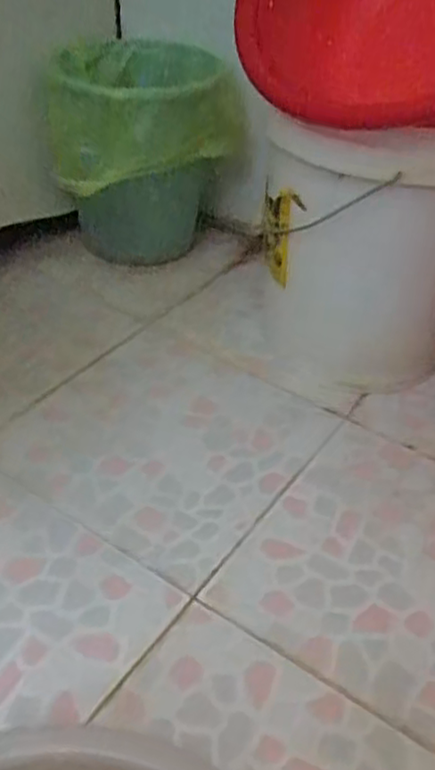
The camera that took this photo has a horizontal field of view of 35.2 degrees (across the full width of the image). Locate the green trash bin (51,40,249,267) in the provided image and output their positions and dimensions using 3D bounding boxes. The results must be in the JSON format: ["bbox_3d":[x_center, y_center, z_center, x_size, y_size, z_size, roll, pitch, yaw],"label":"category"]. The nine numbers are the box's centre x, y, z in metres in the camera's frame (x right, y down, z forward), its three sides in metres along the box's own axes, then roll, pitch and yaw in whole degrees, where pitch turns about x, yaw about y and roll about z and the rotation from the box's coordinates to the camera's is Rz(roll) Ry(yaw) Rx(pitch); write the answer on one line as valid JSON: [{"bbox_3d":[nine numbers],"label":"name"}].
[{"bbox_3d":[-0.123,-0.348,1.041,0.235,0.294,0.228,-12,41,-19],"label":"green trash bin"}]

